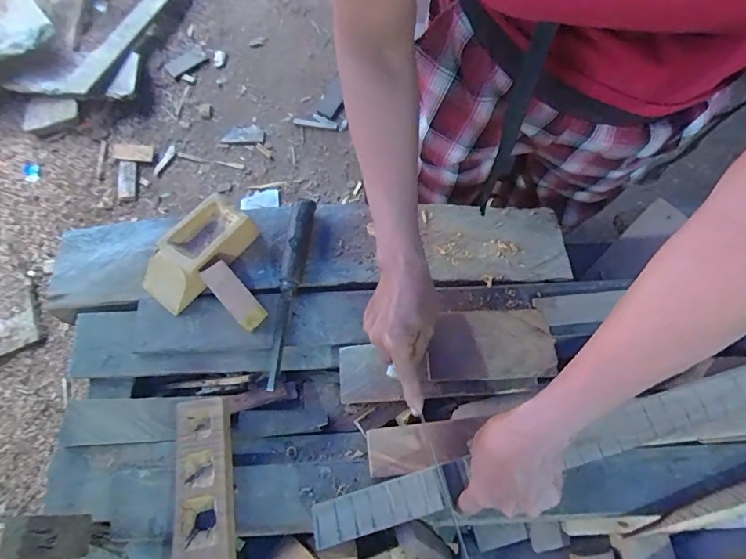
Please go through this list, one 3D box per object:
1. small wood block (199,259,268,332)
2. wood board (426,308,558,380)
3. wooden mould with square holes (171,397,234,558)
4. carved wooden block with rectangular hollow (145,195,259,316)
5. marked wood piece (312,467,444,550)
[{"bbox_3d":[-0.165,0.019,0.523,0.031,0.049,0.085,-41,78,-11],"label":"small wood block"},{"bbox_3d":[0.132,0.072,0.489,0.138,0.012,0.074,-2,73,-1],"label":"wood board"},{"bbox_3d":[-0.178,0.259,0.458,0.068,0.035,0.252,-7,74,-3],"label":"wooden mould with square holes"},{"bbox_3d":[-0.219,-0.032,0.546,0.067,0.053,0.145,38,77,10],"label":"carved wooden block with rectangular hollow"},{"bbox_3d":[0.005,0.230,0.440,0.132,0.012,0.039,-17,74,-5],"label":"marked wood piece"}]

